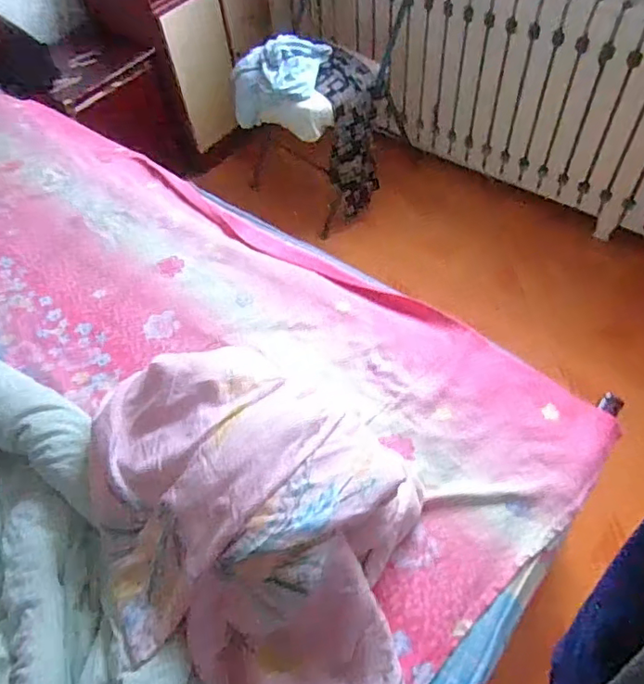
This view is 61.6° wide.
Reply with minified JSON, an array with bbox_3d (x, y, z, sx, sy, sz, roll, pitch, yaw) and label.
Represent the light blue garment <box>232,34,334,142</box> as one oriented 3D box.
[{"bbox_3d":[-0.116,-0.766,1.634,0.320,0.202,0.272,5,55,9],"label":"light blue garment"}]

